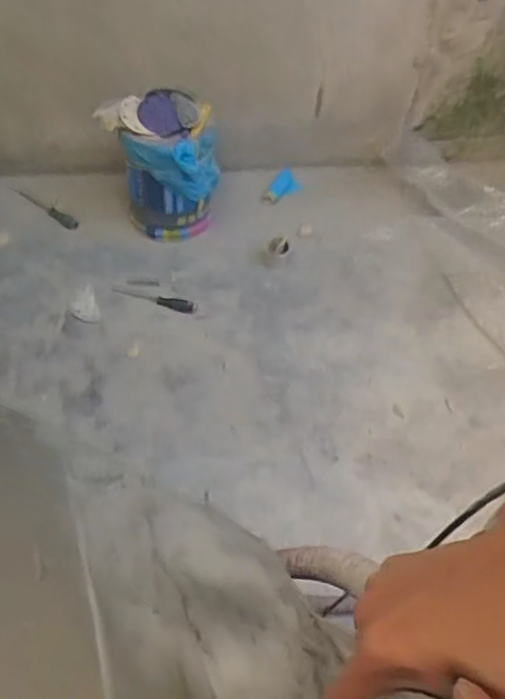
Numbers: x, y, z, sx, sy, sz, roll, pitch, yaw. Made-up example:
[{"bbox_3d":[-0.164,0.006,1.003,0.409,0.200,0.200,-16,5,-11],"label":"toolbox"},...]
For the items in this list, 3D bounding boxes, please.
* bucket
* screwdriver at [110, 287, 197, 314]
[{"bbox_3d":[-0.255,-0.534,1.844,0.287,0.357,0.245,-5,53,-7],"label":"bucket"},{"bbox_3d":[-0.275,-0.146,1.781,0.253,0.028,0.040,19,54,11],"label":"screwdriver"}]

